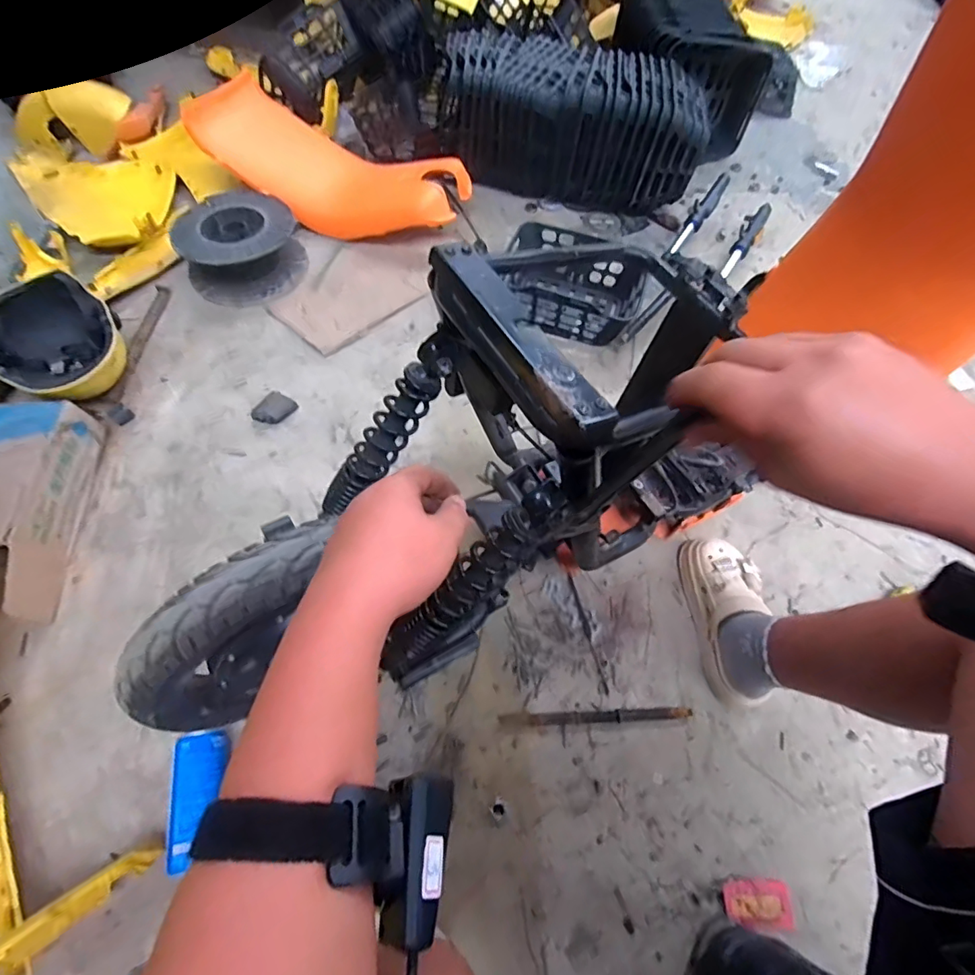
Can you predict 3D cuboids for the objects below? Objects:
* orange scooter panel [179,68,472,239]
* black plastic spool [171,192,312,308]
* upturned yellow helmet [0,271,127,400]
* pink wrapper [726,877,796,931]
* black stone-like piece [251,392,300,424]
[{"bbox_3d":[-0.399,-0.805,1.303,0.704,0.149,0.319,29,62,12],"label":"orange scooter panel"},{"bbox_3d":[-0.554,-0.544,1.167,0.251,0.114,0.244,2,60,-3],"label":"black plastic spool"},{"bbox_3d":[-0.797,-0.264,0.963,0.209,0.139,0.191,-37,69,-23],"label":"upturned yellow helmet"},{"bbox_3d":[0.356,0.542,0.674,0.090,0.011,0.051,7,59,-1],"label":"pink wrapper"},{"bbox_3d":[-0.417,-0.153,1.009,0.055,0.022,0.077,33,63,14],"label":"black stone-like piece"}]

